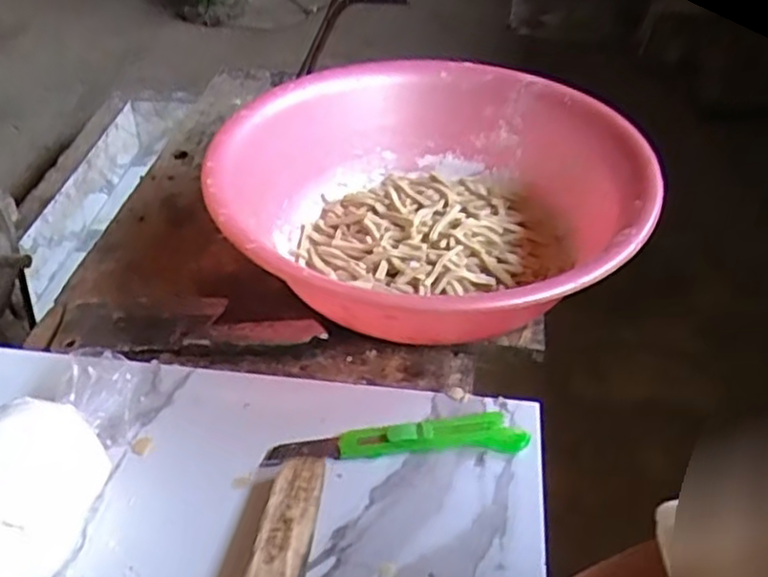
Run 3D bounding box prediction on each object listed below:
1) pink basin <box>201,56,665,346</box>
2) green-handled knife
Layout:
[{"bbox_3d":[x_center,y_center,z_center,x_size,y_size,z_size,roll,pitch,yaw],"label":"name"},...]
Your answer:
[{"bbox_3d":[0.045,-0.087,0.690,0.386,0.108,0.395,1,39,-1],"label":"pink basin"},{"bbox_3d":[0.009,0.114,0.543,0.195,0.011,0.032,-1,39,-4],"label":"green-handled knife"}]

